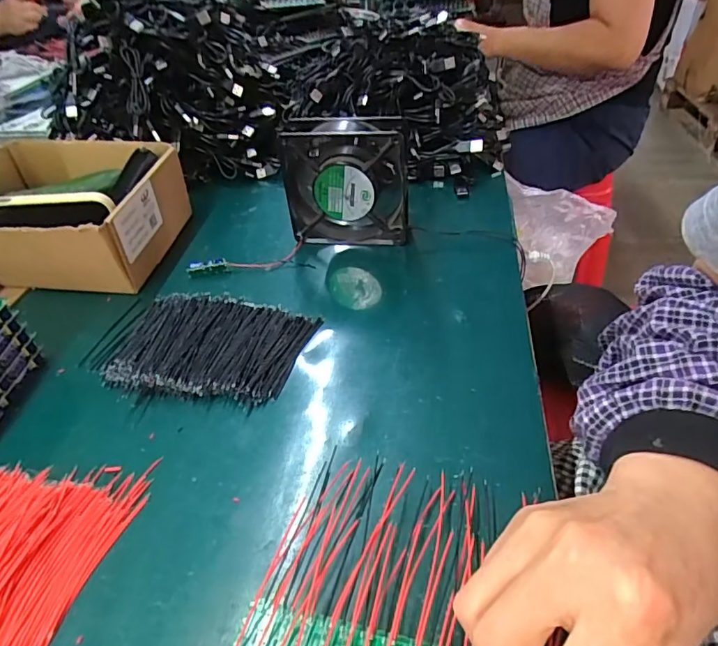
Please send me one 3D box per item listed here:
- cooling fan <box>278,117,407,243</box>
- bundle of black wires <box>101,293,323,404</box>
[{"bbox_3d":[-0.012,-0.140,0.515,0.121,0.121,0.044,2,41,8],"label":"cooling fan"},{"bbox_3d":[-0.126,0.017,0.427,0.158,0.020,0.105,4,42,10],"label":"bundle of black wires"}]

